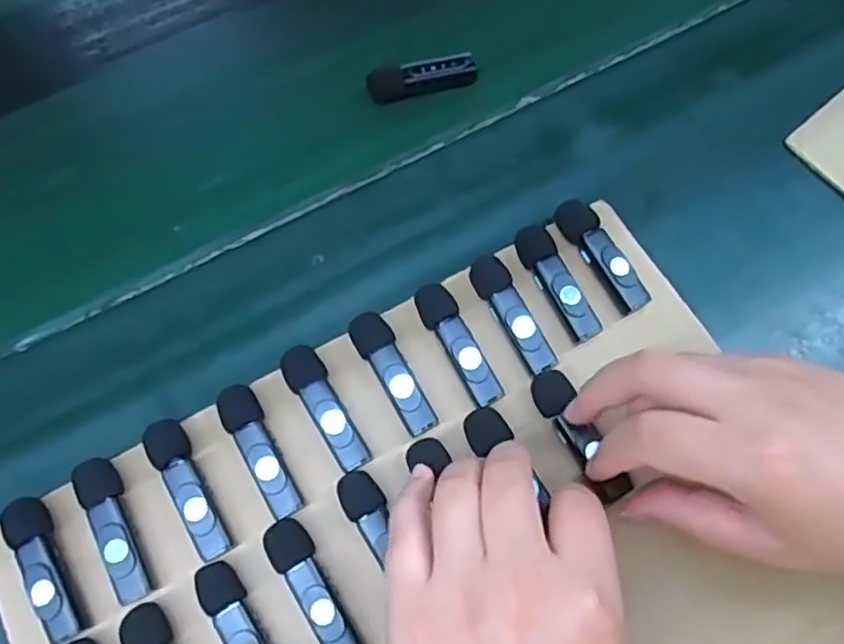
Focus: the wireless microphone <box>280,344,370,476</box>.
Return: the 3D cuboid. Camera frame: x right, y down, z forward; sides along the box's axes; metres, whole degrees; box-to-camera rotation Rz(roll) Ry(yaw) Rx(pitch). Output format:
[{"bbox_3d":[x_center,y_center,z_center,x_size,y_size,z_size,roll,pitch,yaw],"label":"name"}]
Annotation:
[{"bbox_3d":[-0.046,0.041,0.320,0.018,0.013,0.063,-30,72,-10],"label":"wireless microphone"}]

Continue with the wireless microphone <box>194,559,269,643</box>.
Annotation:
[{"bbox_3d":[-0.076,0.134,0.286,0.017,0.019,0.065,-30,72,-10],"label":"wireless microphone"}]

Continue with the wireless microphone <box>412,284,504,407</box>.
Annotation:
[{"bbox_3d":[0.017,0.010,0.328,0.018,0.010,0.066,-25,71,-8],"label":"wireless microphone"}]

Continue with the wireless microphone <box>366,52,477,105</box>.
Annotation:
[{"bbox_3d":[0.000,-0.147,0.401,0.065,0.015,0.017,-16,70,-5],"label":"wireless microphone"}]

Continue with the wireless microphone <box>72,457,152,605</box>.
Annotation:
[{"bbox_3d":[-0.138,0.092,0.301,0.017,0.016,0.065,-26,71,-9],"label":"wireless microphone"}]

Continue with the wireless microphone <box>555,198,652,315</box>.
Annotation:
[{"bbox_3d":[0.093,-0.035,0.346,0.018,0.016,0.066,-29,72,-9],"label":"wireless microphone"}]

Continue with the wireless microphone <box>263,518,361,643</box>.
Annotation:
[{"bbox_3d":[-0.048,0.117,0.294,0.018,0.018,0.064,-30,72,-10],"label":"wireless microphone"}]

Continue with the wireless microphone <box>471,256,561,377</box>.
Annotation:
[{"bbox_3d":[0.045,-0.004,0.333,0.018,0.009,0.064,-25,71,-8],"label":"wireless microphone"}]

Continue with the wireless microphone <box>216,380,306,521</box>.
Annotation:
[{"bbox_3d":[-0.076,0.060,0.313,0.018,0.017,0.066,-26,71,-9],"label":"wireless microphone"}]

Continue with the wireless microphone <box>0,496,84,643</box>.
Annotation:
[{"bbox_3d":[-0.167,0.109,0.295,0.015,0.015,0.063,-25,71,-8],"label":"wireless microphone"}]

